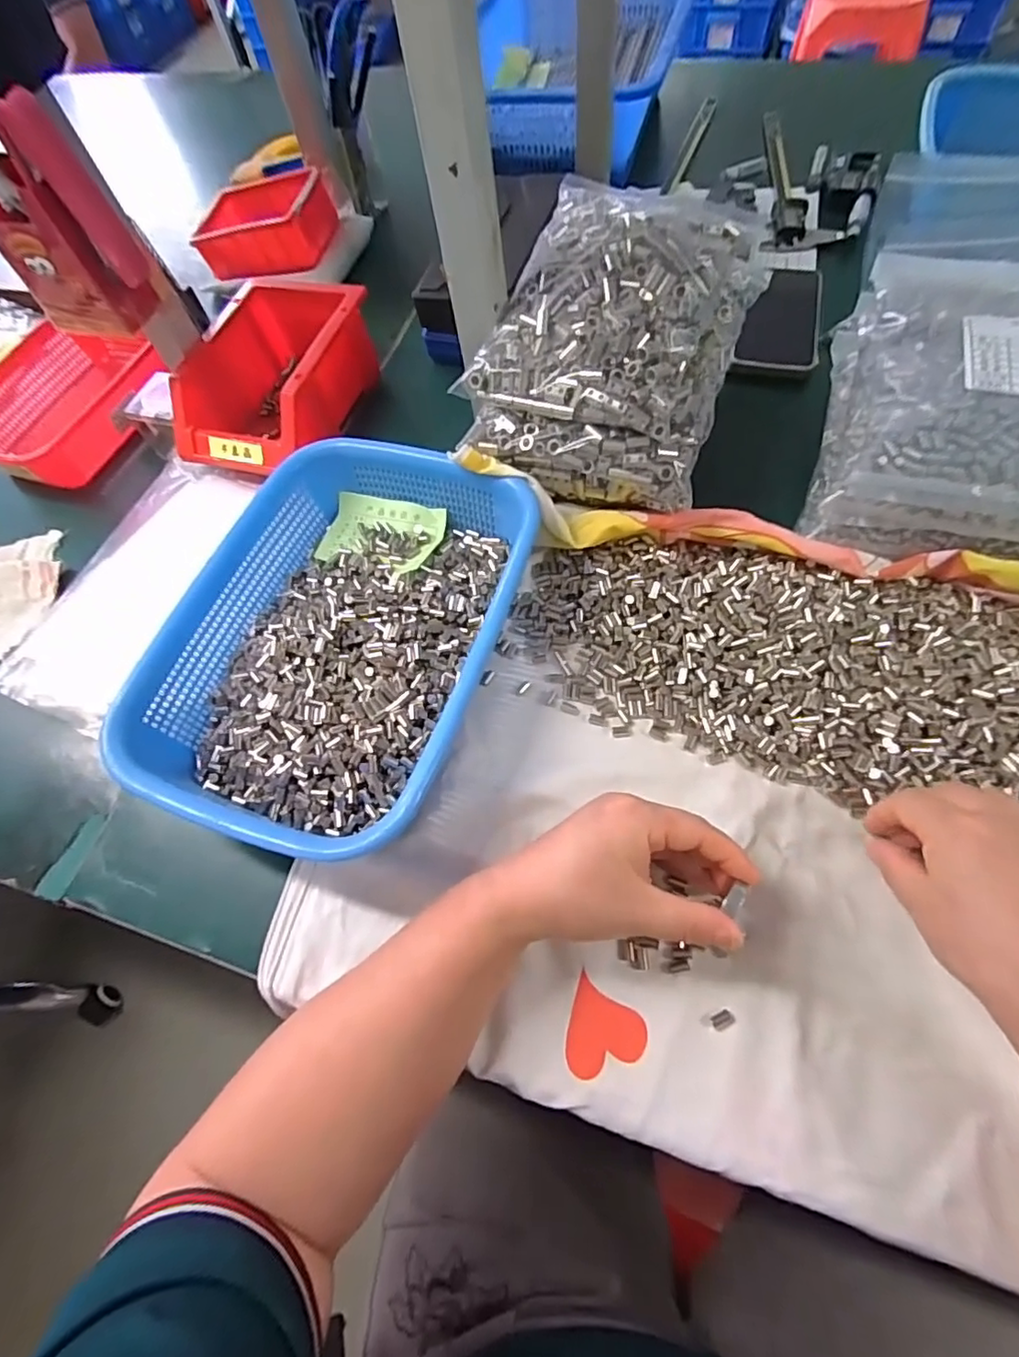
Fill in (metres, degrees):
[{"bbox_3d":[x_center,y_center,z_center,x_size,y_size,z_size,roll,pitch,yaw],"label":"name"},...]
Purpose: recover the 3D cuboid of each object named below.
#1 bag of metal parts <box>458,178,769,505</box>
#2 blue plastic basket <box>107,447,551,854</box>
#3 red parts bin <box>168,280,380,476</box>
[{"bbox_3d":[0.081,-0.246,0.428,0.163,0.103,0.235,16,68,14],"label":"bag of metal parts"},{"bbox_3d":[-0.110,-0.028,0.398,0.208,0.076,0.282,16,65,13],"label":"blue plastic basket"},{"bbox_3d":[-0.208,-0.279,0.532,0.133,0.074,0.201,16,67,14],"label":"red parts bin"}]

